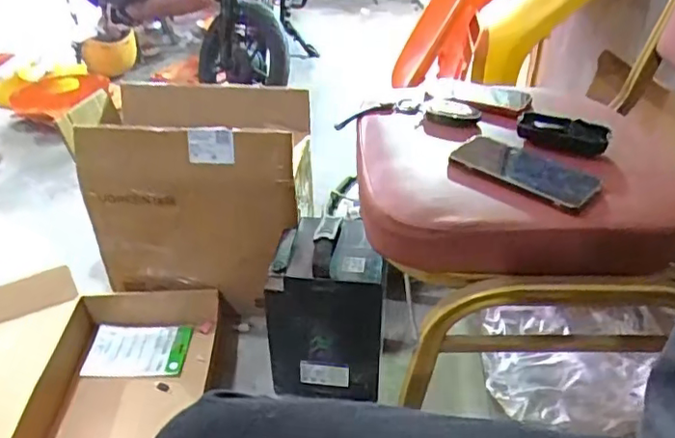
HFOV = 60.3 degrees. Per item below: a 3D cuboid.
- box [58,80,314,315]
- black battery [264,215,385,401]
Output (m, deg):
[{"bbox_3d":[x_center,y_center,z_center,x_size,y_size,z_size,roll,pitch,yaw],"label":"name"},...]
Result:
[{"bbox_3d":[-0.253,-0.050,1.113,0.386,0.361,0.218,3,35,5],"label":"box"},{"bbox_3d":[-0.012,0.149,0.988,0.183,0.305,0.147,6,37,10],"label":"black battery"}]

